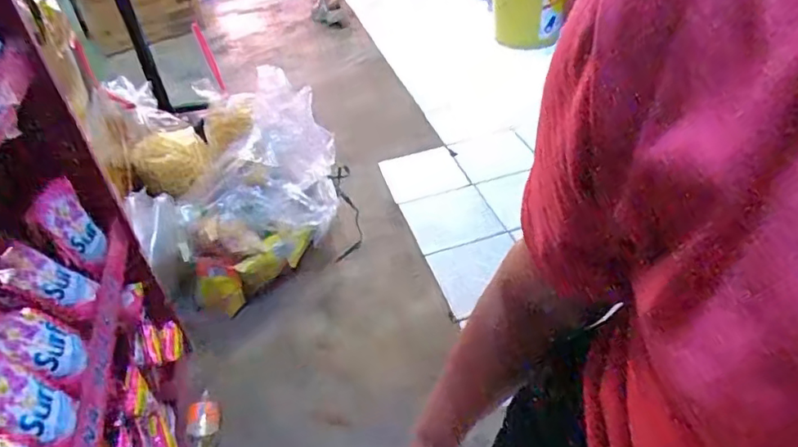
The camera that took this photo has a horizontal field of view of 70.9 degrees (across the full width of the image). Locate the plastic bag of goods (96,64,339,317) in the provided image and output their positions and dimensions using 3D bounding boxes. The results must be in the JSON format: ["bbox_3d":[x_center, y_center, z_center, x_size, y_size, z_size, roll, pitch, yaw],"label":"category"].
[{"bbox_3d":[-0.349,-0.107,1.184,0.421,0.326,0.430,-25,42,-22],"label":"plastic bag of goods"}]

